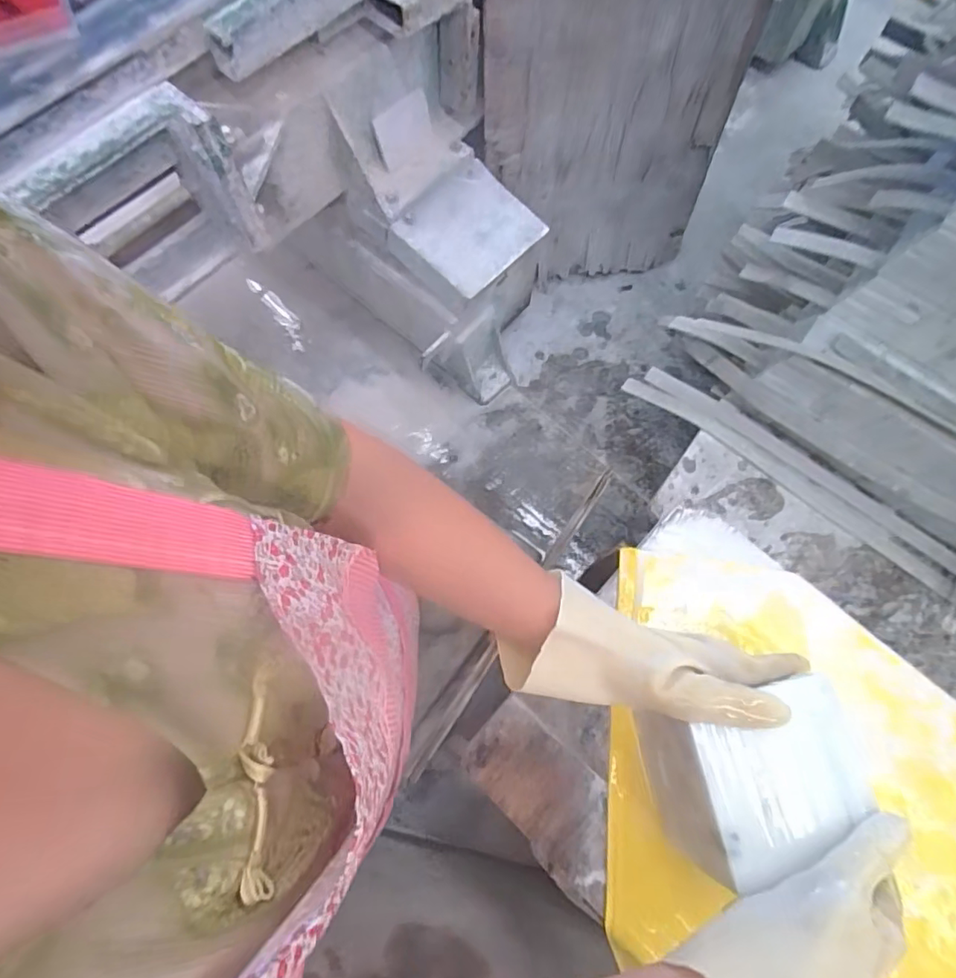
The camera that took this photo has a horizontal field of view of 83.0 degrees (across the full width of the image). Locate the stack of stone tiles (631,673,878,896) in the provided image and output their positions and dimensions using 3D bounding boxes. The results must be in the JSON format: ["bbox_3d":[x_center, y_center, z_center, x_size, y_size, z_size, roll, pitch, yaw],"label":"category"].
[{"bbox_3d":[0.176,0.184,0.354,0.118,0.080,0.091,-13,72,-5],"label":"stack of stone tiles"}]

